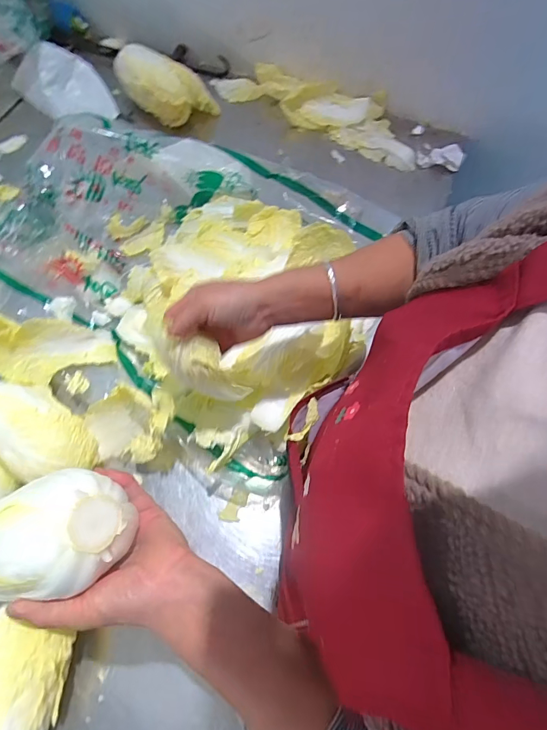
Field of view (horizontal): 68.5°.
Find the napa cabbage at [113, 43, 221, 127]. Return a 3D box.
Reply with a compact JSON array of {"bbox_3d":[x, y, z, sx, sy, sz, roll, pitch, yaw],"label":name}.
[{"bbox_3d":[-0.217,-0.563,0.803,0.185,0.084,0.114,39,71,15],"label":"napa cabbage"}]

